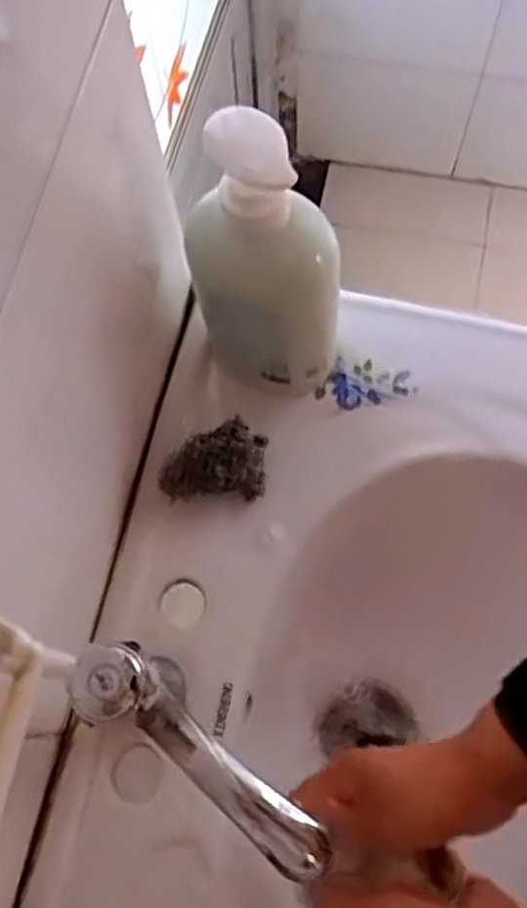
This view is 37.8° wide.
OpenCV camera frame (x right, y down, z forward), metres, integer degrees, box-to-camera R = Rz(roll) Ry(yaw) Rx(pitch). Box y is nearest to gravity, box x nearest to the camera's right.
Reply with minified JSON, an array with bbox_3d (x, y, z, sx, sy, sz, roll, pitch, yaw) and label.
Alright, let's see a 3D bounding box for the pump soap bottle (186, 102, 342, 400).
[{"bbox_3d":[0.006,-0.102,0.459,0.091,0.208,0.056,13,72,7],"label":"pump soap bottle"}]

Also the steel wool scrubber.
[{"bbox_3d":[-0.032,0.008,0.513,0.067,0.045,0.044,-6,71,0],"label":"steel wool scrubber"}]

